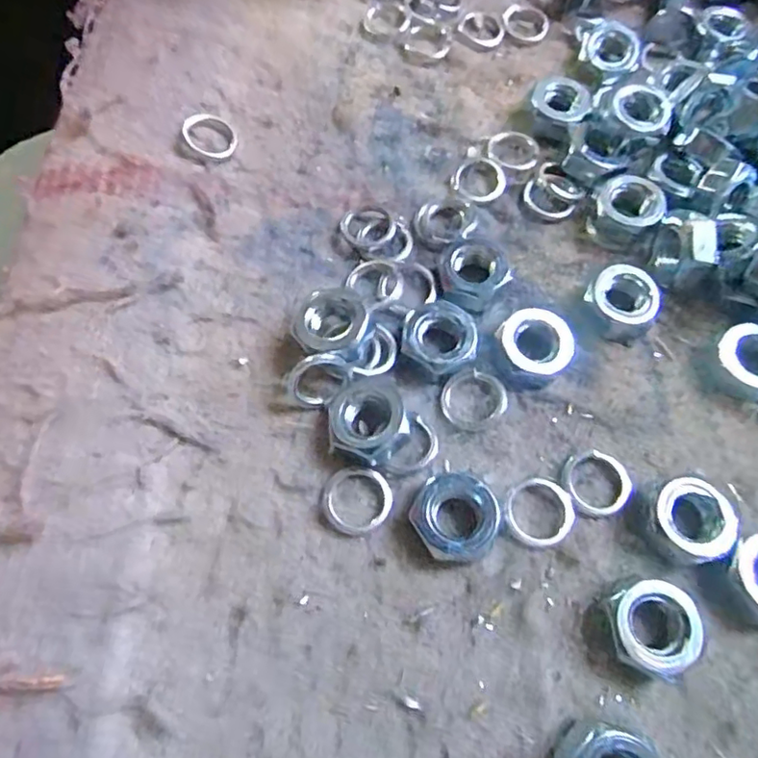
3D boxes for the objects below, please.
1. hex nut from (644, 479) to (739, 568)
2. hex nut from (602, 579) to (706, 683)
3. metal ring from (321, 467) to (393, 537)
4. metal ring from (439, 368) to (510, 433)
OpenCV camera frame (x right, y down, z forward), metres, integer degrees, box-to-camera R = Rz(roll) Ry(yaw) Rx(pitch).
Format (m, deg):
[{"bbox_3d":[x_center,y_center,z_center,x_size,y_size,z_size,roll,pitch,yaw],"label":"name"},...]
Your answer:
[{"bbox_3d":[0.061,0.028,0.115,0.017,0.006,0.015,-20,69,-9],"label":"hex nut"},{"bbox_3d":[0.051,0.046,0.108,0.016,0.007,0.016,-4,68,-2],"label":"hex nut"},{"bbox_3d":[-0.005,0.024,0.117,0.014,0.004,0.013,0,68,-1],"label":"metal ring"},{"bbox_3d":[0.021,0.005,0.126,0.014,0.004,0.013,0,68,-1],"label":"metal ring"}]

